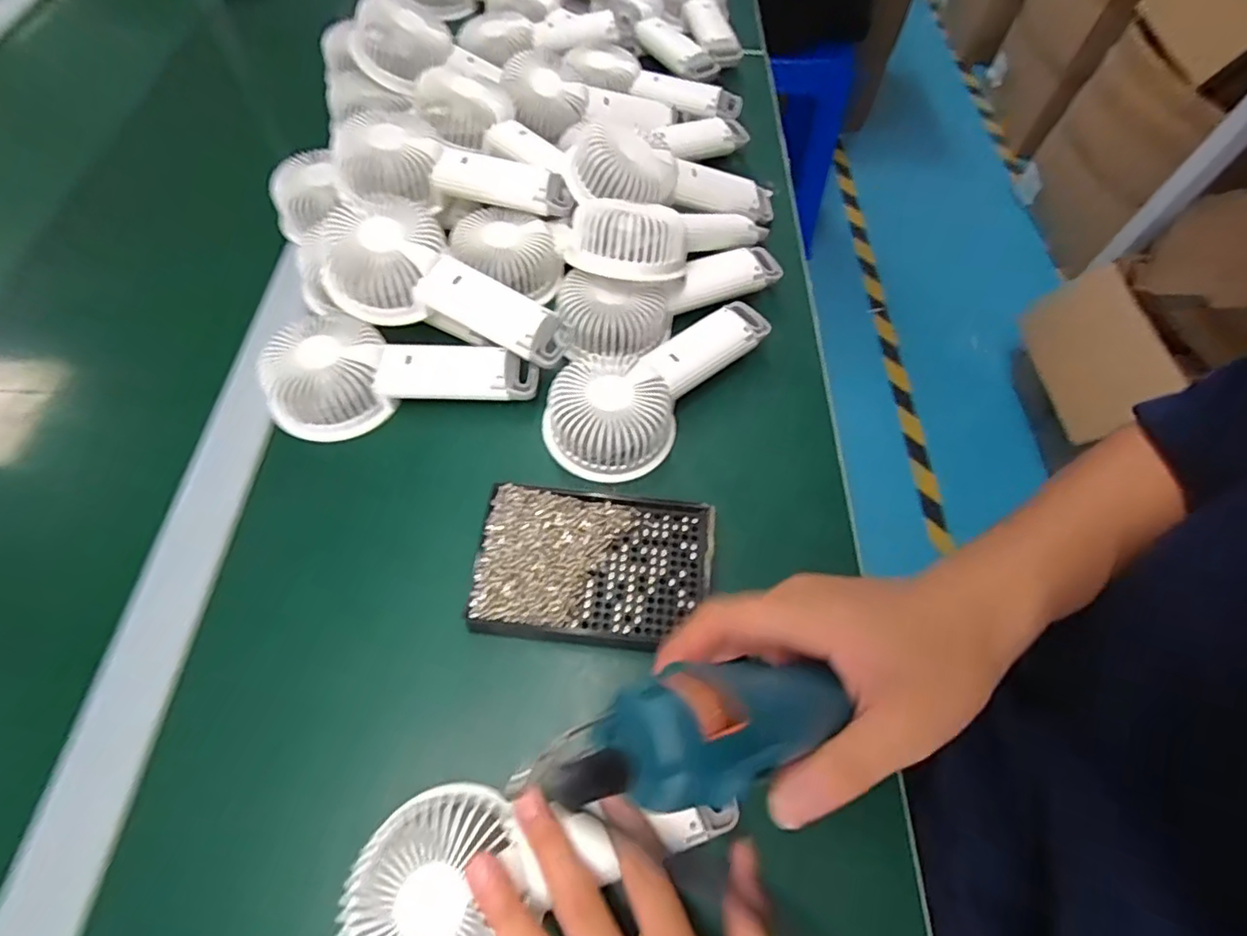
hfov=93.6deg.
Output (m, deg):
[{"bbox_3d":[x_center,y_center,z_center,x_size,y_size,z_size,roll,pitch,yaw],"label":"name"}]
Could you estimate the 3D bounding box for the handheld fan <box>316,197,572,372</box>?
[{"bbox_3d":[-0.123,-0.130,0.415,0.182,0.049,0.080,24,61,-7],"label":"handheld fan"}]

